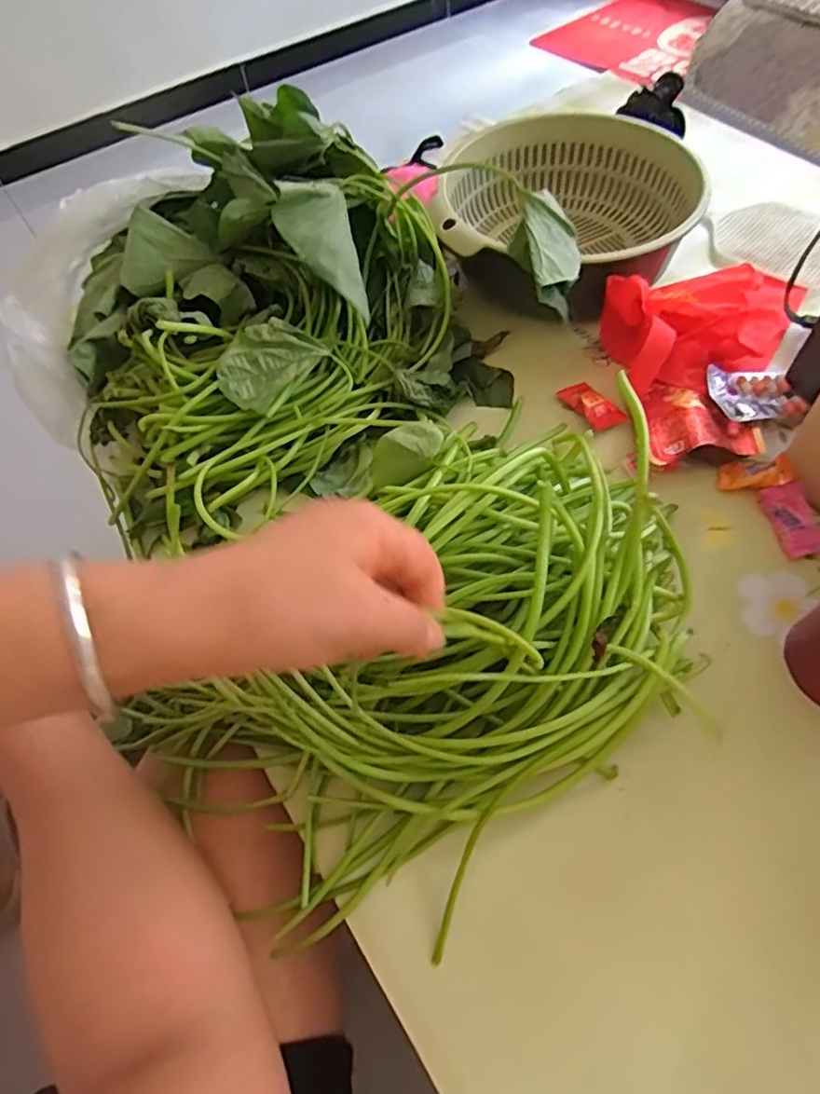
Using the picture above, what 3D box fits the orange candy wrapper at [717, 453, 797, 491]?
[{"bbox_3d":[0.245,-0.052,0.433,0.047,0.008,0.024,-7,52,23],"label":"orange candy wrapper"}]

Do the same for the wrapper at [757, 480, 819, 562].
[{"bbox_3d":[0.263,-0.019,0.418,0.029,0.013,0.052,-12,57,-2],"label":"wrapper"}]

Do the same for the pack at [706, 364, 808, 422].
[{"bbox_3d":[0.267,-0.118,0.471,0.076,0.007,0.048,-7,60,-17],"label":"pack"}]

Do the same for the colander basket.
[{"bbox_3d":[0.150,-0.299,0.555,0.197,0.095,0.207,5,58,9],"label":"colander basket"}]

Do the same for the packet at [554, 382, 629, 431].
[{"bbox_3d":[0.144,-0.113,0.485,0.025,0.005,0.054,-38,63,1],"label":"packet"}]

